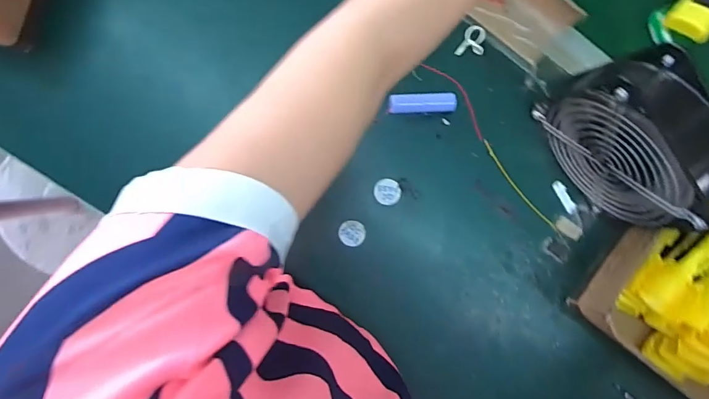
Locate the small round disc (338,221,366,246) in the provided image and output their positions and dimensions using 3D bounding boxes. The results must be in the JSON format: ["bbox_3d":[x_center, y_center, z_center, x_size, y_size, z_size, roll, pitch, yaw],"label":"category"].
[{"bbox_3d":[-0.003,0.036,0.457,0.028,0.009,0.027,0,93,-8],"label":"small round disc"}]

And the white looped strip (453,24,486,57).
[{"bbox_3d":[0.122,-0.164,0.442,0.026,0.006,0.034,14,91,-8],"label":"white looped strip"}]

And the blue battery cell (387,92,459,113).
[{"bbox_3d":[0.069,-0.097,0.438,0.065,0.021,0.018,-2,93,-8],"label":"blue battery cell"}]

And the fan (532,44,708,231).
[{"bbox_3d":[0.249,-0.049,0.396,0.061,0.152,0.151,-35,96,-5],"label":"fan"}]

